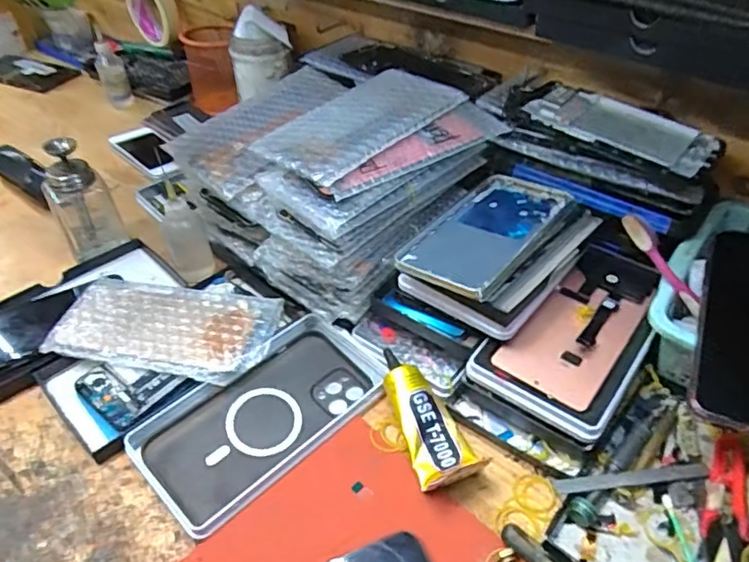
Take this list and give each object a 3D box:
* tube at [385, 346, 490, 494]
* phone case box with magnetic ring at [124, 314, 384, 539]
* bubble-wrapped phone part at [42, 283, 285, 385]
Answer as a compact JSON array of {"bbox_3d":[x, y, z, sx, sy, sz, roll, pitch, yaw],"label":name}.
[{"bbox_3d":[0.037,0.093,0.426,0.043,0.021,0.122,-13,44,-12],"label":"tube"},{"bbox_3d":[-0.083,0.098,0.433,0.177,0.011,0.098,-33,51,-29],"label":"phone case box with magnetic ring"},{"bbox_3d":[-0.173,0.038,0.488,0.174,0.021,0.094,6,43,8],"label":"bubble-wrapped phone part"}]

